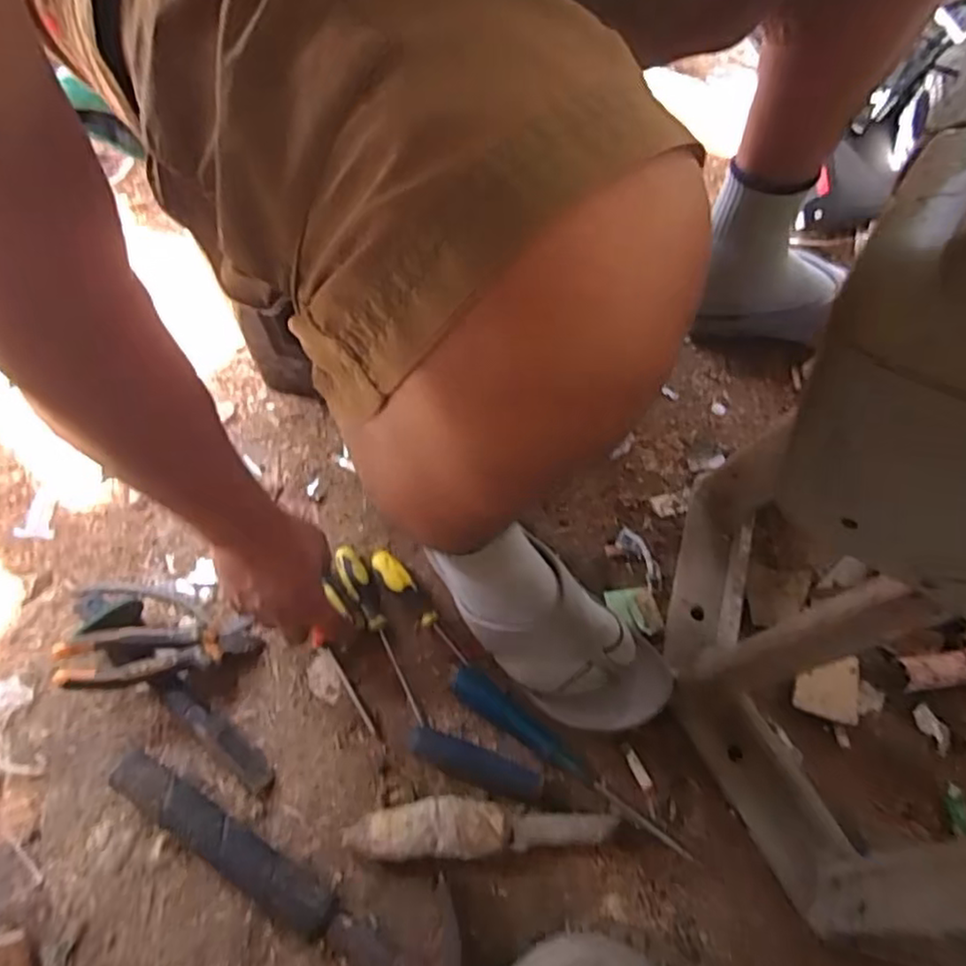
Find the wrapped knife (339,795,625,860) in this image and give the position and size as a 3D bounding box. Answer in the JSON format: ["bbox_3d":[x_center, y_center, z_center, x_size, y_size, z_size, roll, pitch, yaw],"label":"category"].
[{"bbox_3d":[0.001,0.270,0.521,0.205,0.035,0.041,1,63,-1],"label":"wrapped knife"}]

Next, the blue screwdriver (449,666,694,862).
[{"bbox_3d":[0.069,0.229,0.555,0.229,0.021,0.030,33,66,14],"label":"blue screwdriver"}]

